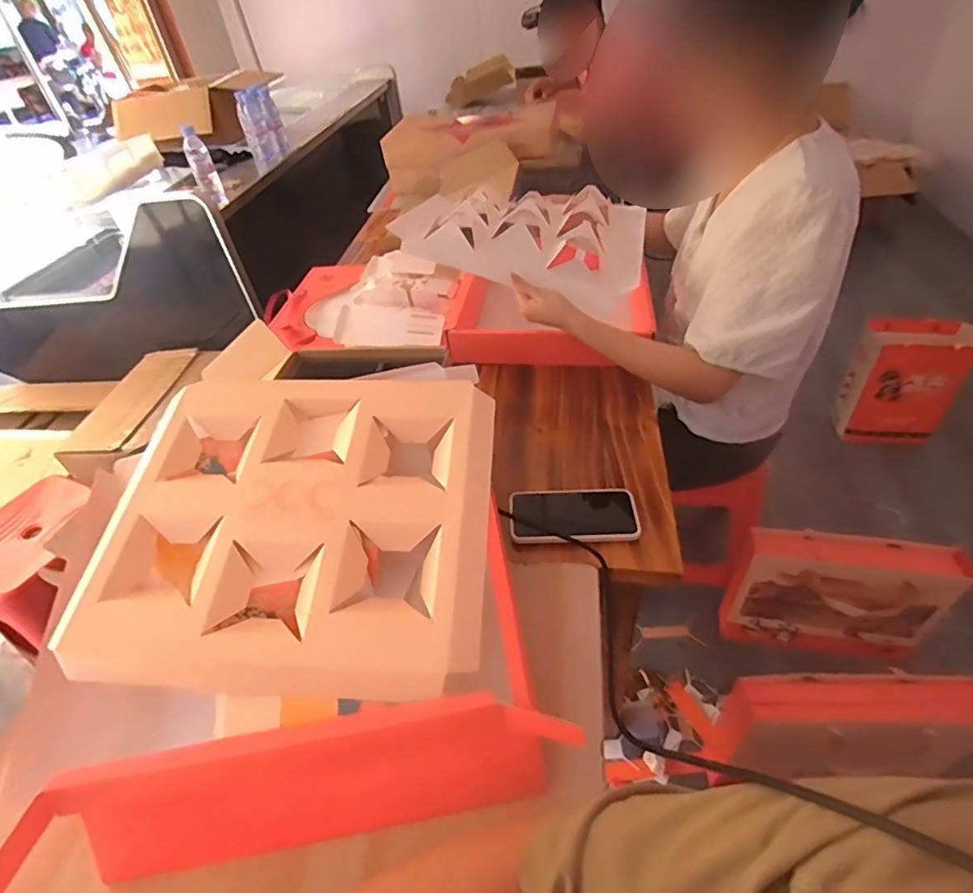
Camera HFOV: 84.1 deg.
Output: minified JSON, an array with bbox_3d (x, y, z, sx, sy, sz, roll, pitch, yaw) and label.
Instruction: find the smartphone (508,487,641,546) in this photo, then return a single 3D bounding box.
[{"bbox_3d":[0.107,0.081,0.667,0.152,0.016,0.089,-4,43,3],"label":"smartphone"}]

